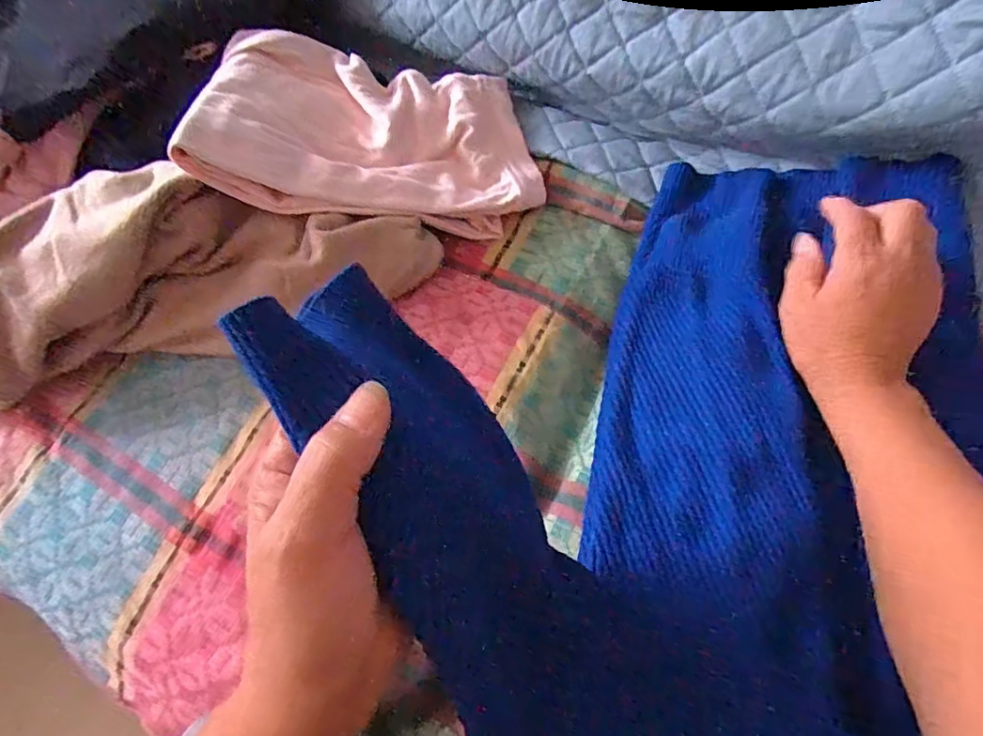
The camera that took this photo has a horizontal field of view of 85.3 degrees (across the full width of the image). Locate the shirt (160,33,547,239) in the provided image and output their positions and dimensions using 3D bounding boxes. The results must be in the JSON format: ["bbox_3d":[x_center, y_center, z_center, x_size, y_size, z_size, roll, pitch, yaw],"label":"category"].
[{"bbox_3d":[-0.104,-0.214,0.490,0.288,0.050,0.191,2,68,-17],"label":"shirt"}]

